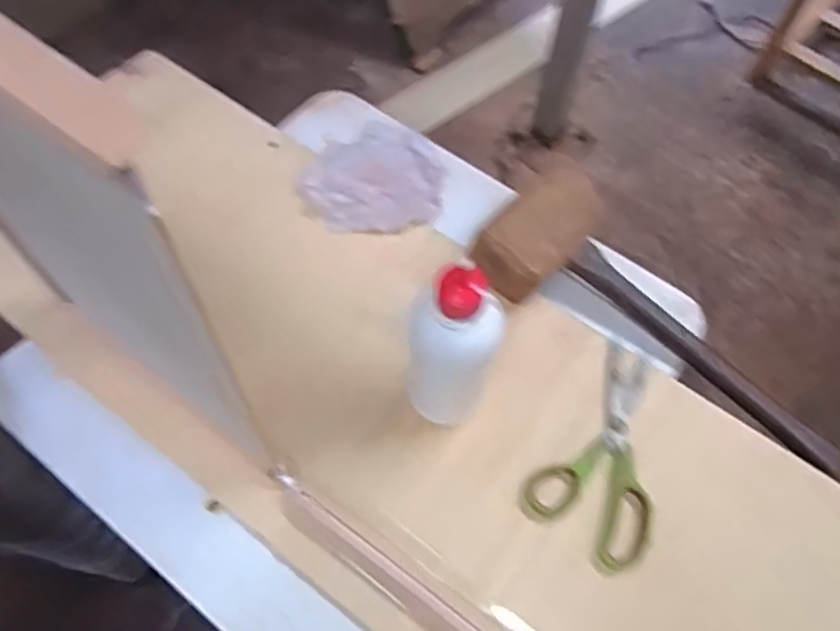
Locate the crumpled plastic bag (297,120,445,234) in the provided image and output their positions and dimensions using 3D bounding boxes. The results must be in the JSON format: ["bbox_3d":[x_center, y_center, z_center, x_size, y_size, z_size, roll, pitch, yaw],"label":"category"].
[{"bbox_3d":[-0.042,-0.144,0.724,0.132,0.031,0.152,33,66,16],"label":"crumpled plastic bag"}]

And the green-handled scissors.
[{"bbox_3d":[0.168,0.113,0.583,0.097,0.012,0.182,27,65,13],"label":"green-handled scissors"}]

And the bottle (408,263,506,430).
[{"bbox_3d":[0.025,0.031,0.528,0.068,0.188,0.065,-1,62,-1],"label":"bottle"}]

